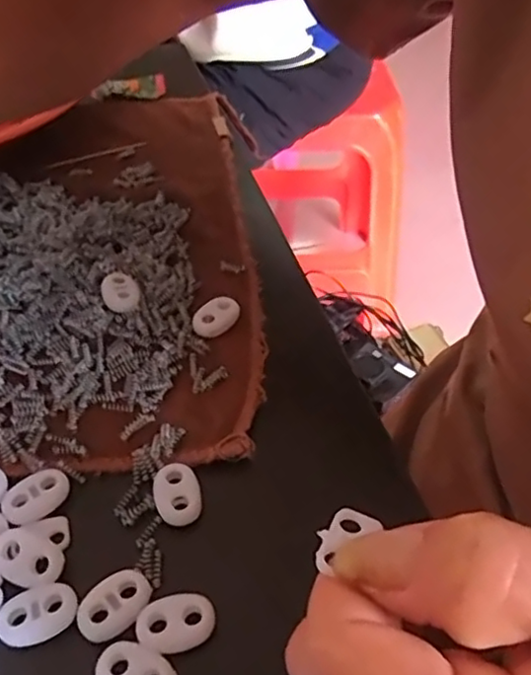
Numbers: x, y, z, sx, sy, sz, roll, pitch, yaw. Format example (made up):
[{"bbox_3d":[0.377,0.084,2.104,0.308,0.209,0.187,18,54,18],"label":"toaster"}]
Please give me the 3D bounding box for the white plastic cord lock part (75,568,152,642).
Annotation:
[{"bbox_3d":[-0.045,0.078,0.186,0.022,0.004,0.015,-29,54,-27],"label":"white plastic cord lock part"}]

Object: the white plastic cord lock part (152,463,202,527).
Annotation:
[{"bbox_3d":[-0.030,0.051,0.212,0.015,0.004,0.022,-12,48,-14],"label":"white plastic cord lock part"}]

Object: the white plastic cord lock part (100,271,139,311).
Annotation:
[{"bbox_3d":[-0.062,-0.020,0.271,0.014,0.006,0.022,-18,50,-19],"label":"white plastic cord lock part"}]

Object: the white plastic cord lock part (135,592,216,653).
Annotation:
[{"bbox_3d":[-0.026,0.082,0.183,0.022,0.004,0.015,-12,48,-14],"label":"white plastic cord lock part"}]

